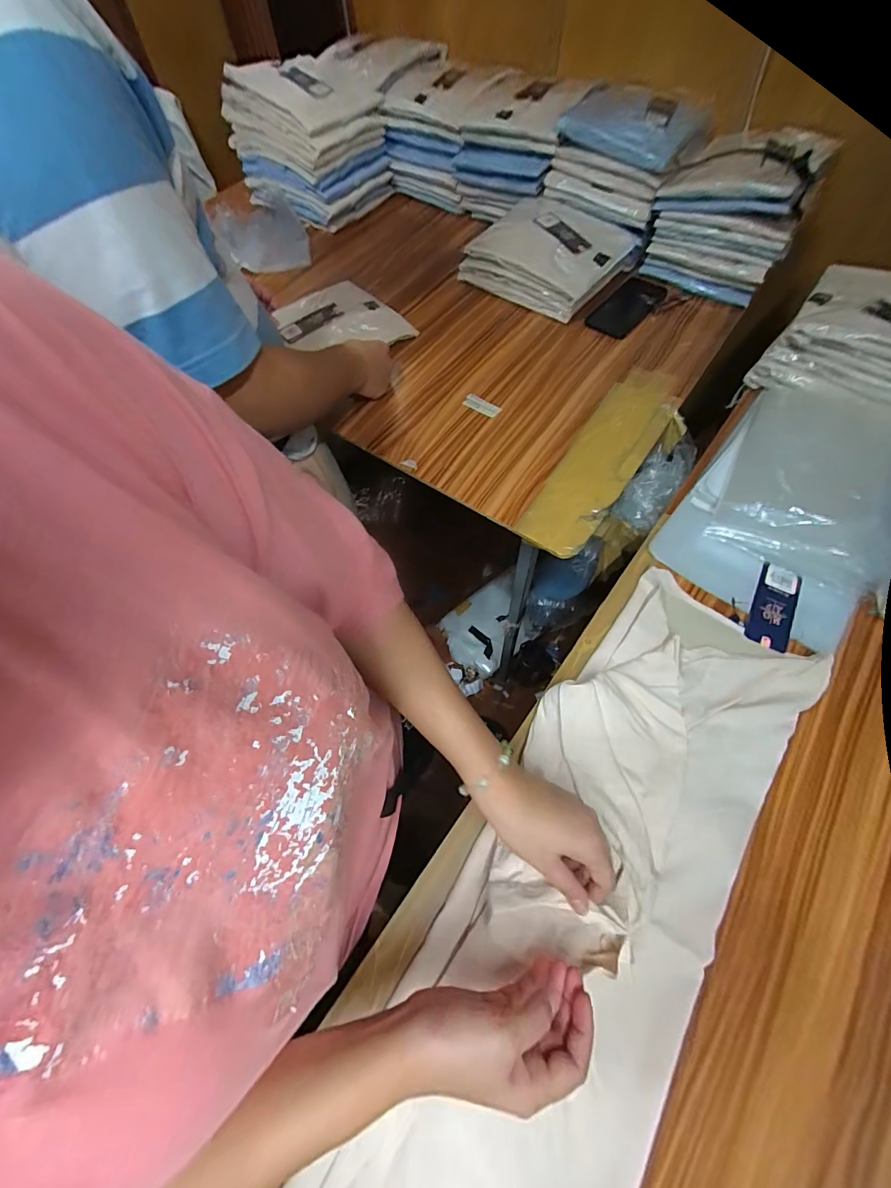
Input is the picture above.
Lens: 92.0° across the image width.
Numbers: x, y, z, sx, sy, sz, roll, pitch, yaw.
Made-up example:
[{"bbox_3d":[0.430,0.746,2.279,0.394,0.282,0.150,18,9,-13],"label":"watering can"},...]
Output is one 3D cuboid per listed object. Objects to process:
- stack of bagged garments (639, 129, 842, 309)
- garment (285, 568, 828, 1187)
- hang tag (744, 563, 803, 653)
[{"bbox_3d":[0.514,-0.670,0.780,0.228,0.177,0.212,35,69,19],"label":"stack of bagged garments"},{"bbox_3d":[0.141,0.254,0.383,0.218,0.057,0.637,29,68,16],"label":"garment"},{"bbox_3d":[0.391,0.016,0.512,0.046,0.011,0.108,25,66,15],"label":"hang tag"}]

